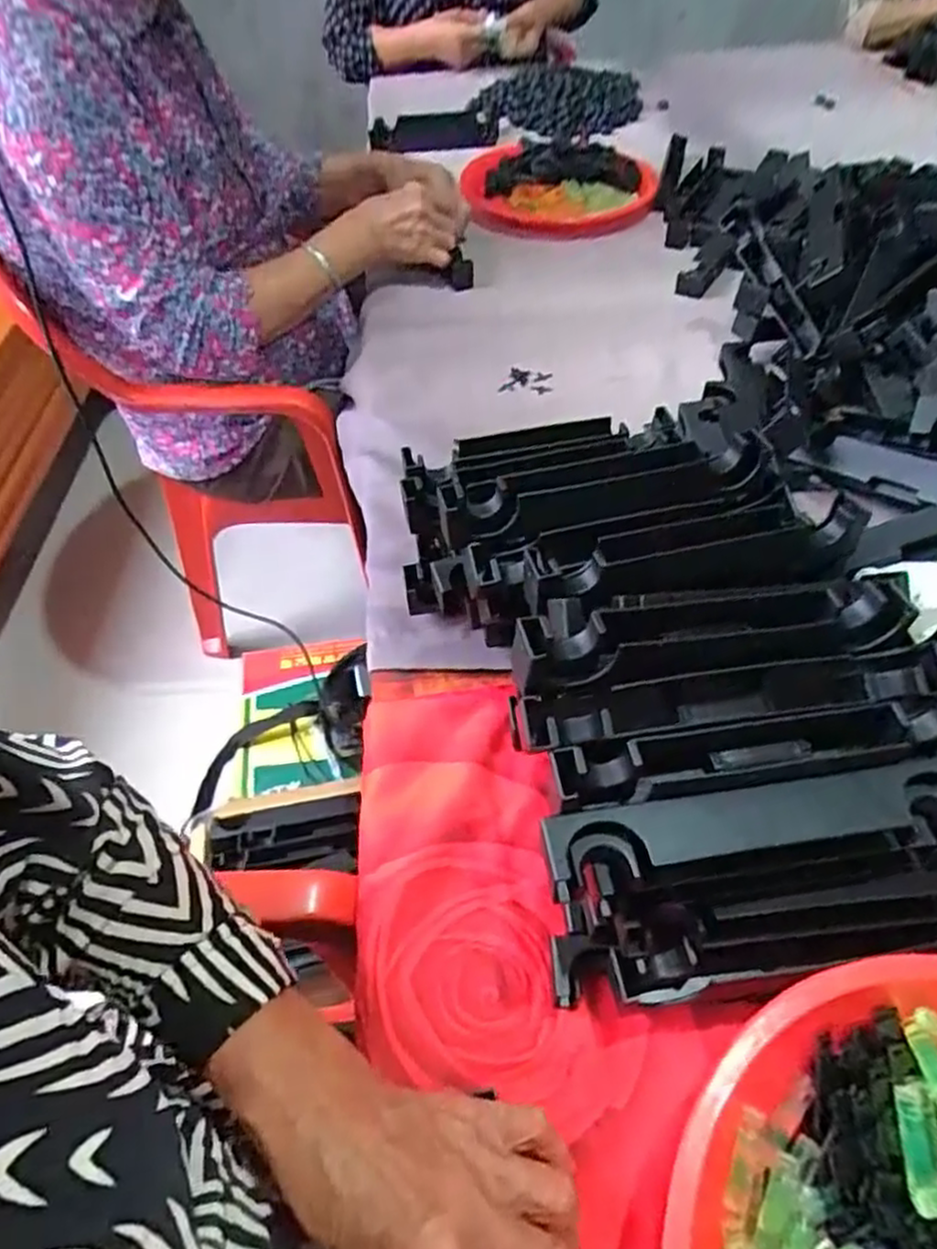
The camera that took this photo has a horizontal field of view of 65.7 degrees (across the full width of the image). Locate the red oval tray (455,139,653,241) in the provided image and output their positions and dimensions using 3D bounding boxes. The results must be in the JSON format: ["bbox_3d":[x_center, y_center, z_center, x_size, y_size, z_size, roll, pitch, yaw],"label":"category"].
[{"bbox_3d":[0.118,-0.575,0.942,0.237,0.032,0.214,1,52,6],"label":"red oval tray"}]

